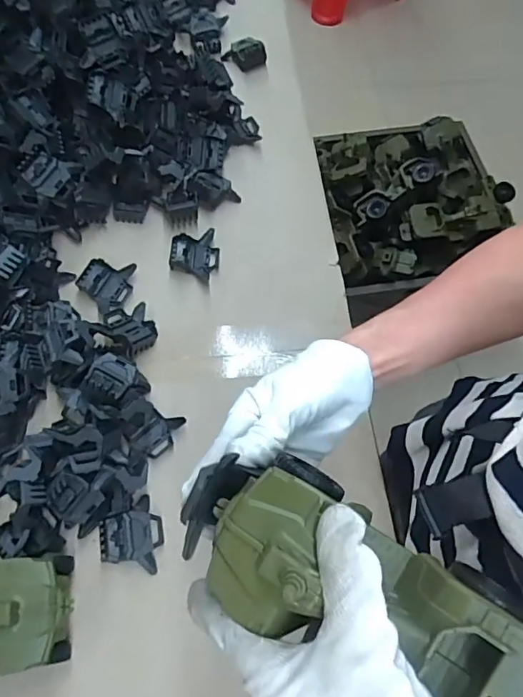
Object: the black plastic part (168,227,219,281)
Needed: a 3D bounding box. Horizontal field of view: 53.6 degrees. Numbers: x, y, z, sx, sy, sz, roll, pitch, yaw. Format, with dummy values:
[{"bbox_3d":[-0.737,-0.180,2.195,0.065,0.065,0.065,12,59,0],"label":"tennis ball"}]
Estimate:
[{"bbox_3d":[-0.078,-0.114,0.605,0.054,0.018,0.055,4,66,-1],"label":"black plastic part"}]

